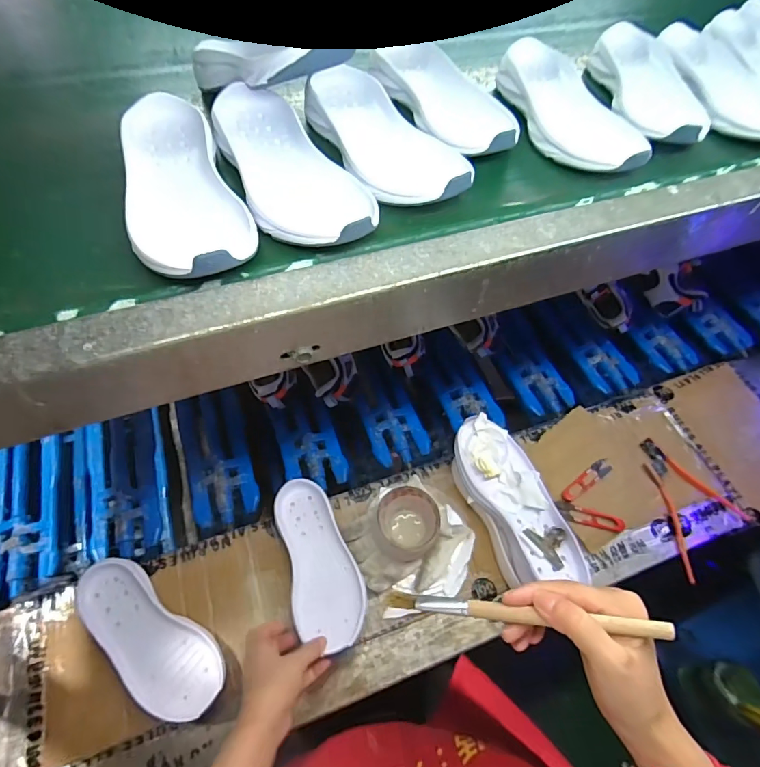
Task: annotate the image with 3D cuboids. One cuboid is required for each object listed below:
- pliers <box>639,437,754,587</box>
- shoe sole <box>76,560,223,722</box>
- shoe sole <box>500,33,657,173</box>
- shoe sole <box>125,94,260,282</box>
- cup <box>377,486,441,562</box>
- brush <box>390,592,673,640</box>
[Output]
[{"bbox_3d":[0.432,0.165,0.637,0.139,0.012,0.166,-29,68,-20],"label":"pliers"},{"bbox_3d":[-0.274,0.300,0.518,0.214,0.032,0.085,34,64,12],"label":"shoe sole"},{"bbox_3d":[0.196,-0.287,0.459,0.092,0.035,0.212,-9,59,-9],"label":"shoe sole"},{"bbox_3d":[-0.160,-0.166,0.356,0.085,0.031,0.195,-15,60,-13],"label":"shoe sole"},{"bbox_3d":[0.034,0.186,0.581,0.081,0.056,0.088,-3,62,-8],"label":"cup"},{"bbox_3d":[0.098,0.165,0.314,0.192,0.009,0.012,-4,56,20],"label":"brush"}]

